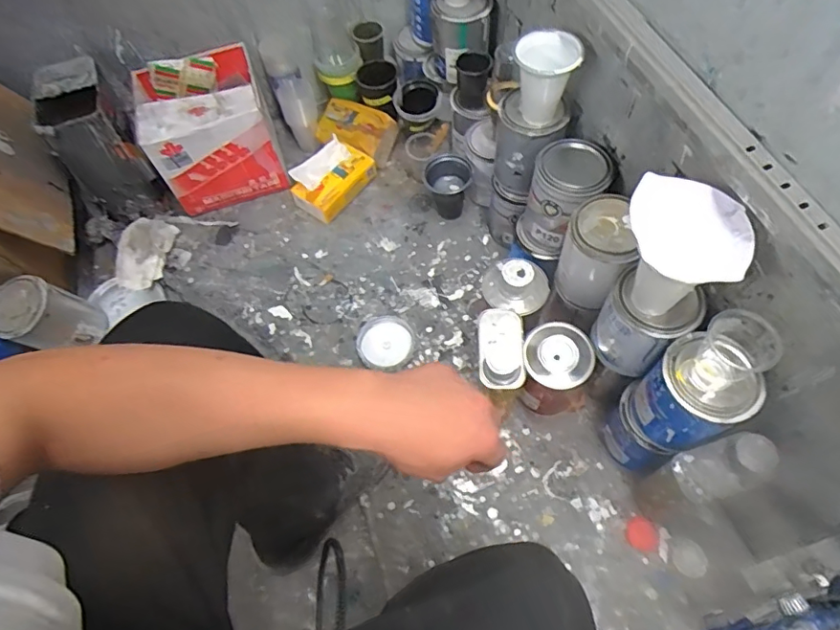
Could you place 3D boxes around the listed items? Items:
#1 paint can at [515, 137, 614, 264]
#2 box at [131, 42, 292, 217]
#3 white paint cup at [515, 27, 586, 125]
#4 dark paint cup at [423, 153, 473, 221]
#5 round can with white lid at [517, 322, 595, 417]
[{"bbox_3d":[0.216,-0.175,0.814,0.109,0.145,0.113,-1,62,3],"label":"paint can"},{"bbox_3d":[-0.417,-0.372,1.069,0.231,0.174,0.237,-20,63,-7],"label":"box"},{"bbox_3d":[0.174,-0.331,0.760,0.085,0.106,0.089,-1,62,3],"label":"white paint cup"},{"bbox_3d":[0.054,-0.242,1.028,0.082,0.104,0.089,-1,62,3],"label":"dark paint cup"},{"bbox_3d":[0.207,0.080,0.813,0.102,0.151,0.097,-1,62,3],"label":"round can with white lid"}]

